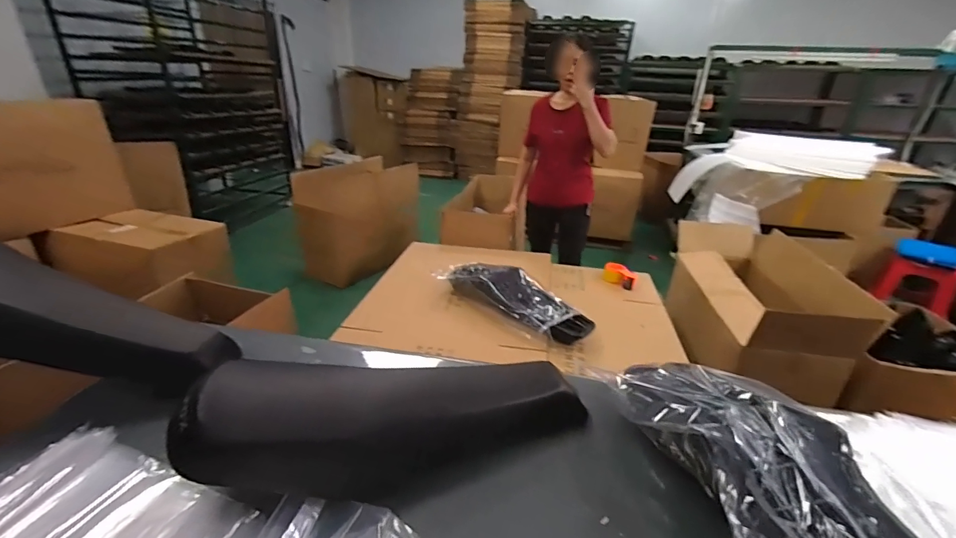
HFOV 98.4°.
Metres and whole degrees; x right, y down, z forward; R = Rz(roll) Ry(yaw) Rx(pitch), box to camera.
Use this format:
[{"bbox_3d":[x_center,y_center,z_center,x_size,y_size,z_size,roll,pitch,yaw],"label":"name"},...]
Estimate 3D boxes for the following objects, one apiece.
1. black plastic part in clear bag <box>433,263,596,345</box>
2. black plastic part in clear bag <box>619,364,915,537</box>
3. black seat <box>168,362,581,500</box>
[{"bbox_3d":[0.114,0.092,1.489,0.623,0.128,0.202,23,33,37],"label":"black plastic part in clear bag"},{"bbox_3d":[0.377,0.290,0.465,0.230,0.113,0.544,-5,32,-14],"label":"black plastic part in clear bag"},{"bbox_3d":[-0.114,0.243,0.663,0.590,0.173,0.141,4,23,-25],"label":"black seat"}]

